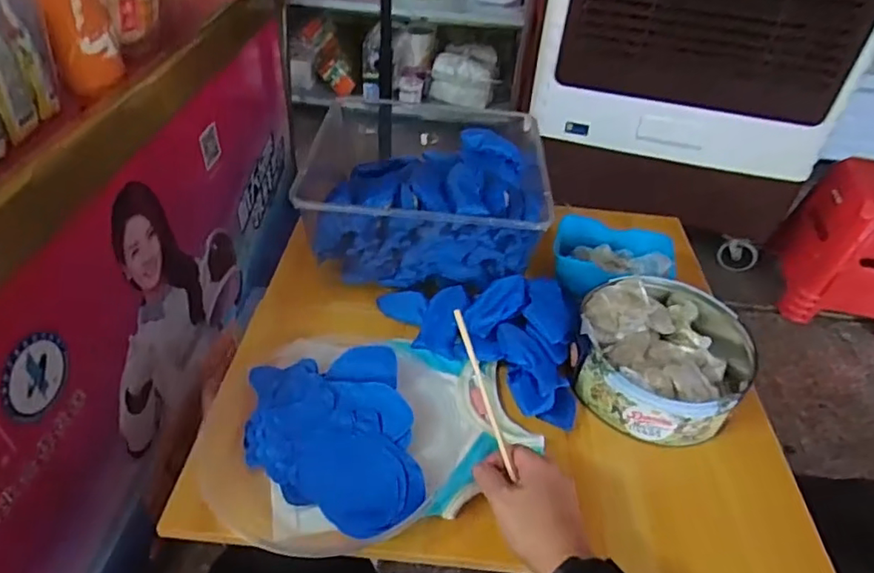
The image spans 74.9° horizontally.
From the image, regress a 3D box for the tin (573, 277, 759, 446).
[{"bbox_3d":[0.255,0.073,0.654,0.186,0.079,0.210,30,47,26],"label":"tin"}]

